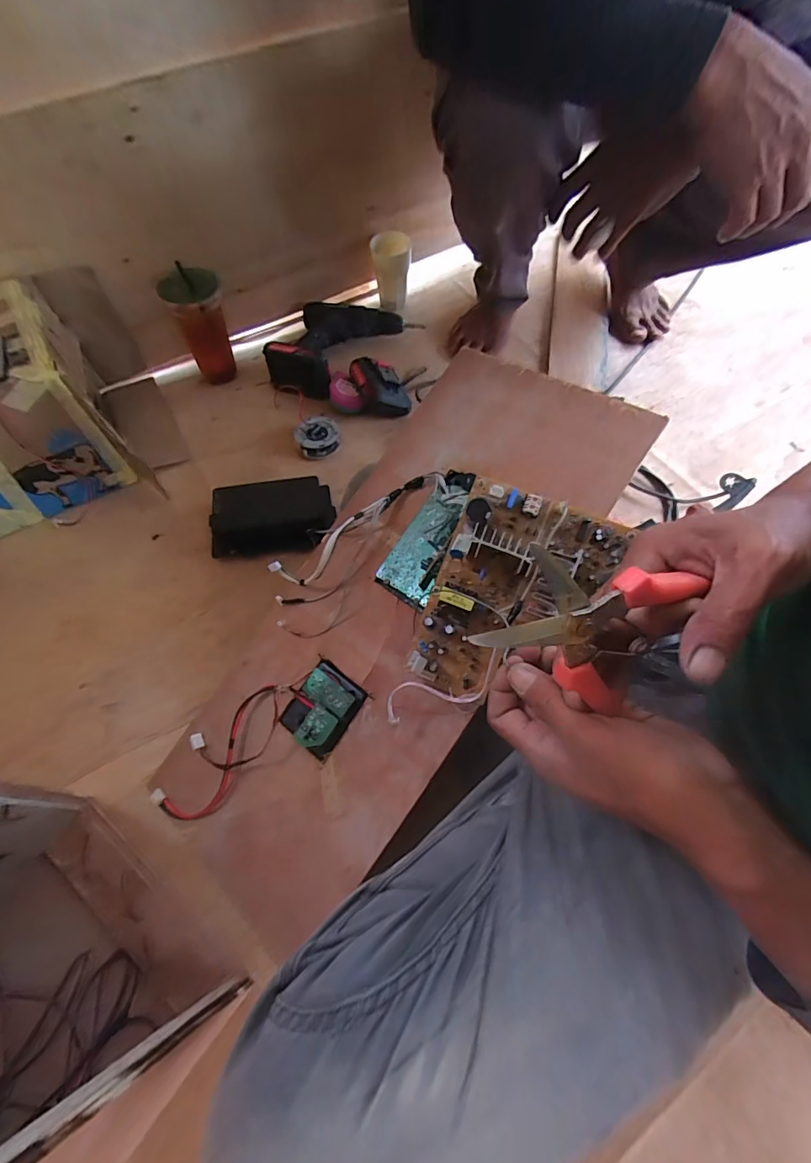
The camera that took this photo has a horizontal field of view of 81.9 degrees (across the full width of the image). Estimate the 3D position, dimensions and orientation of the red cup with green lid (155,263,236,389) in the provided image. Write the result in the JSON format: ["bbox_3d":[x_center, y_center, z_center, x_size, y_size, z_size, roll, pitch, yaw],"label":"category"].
[{"bbox_3d":[-0.320,-0.409,0.749,0.082,0.169,0.077,-17,63,-8],"label":"red cup with green lid"}]

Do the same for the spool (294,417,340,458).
[{"bbox_3d":[-0.138,-0.231,0.734,0.065,0.031,0.066,0,62,1],"label":"spool"}]

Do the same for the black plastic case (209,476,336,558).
[{"bbox_3d":[-0.185,-0.091,0.650,0.167,0.050,0.096,-11,63,-5],"label":"black plastic case"}]

